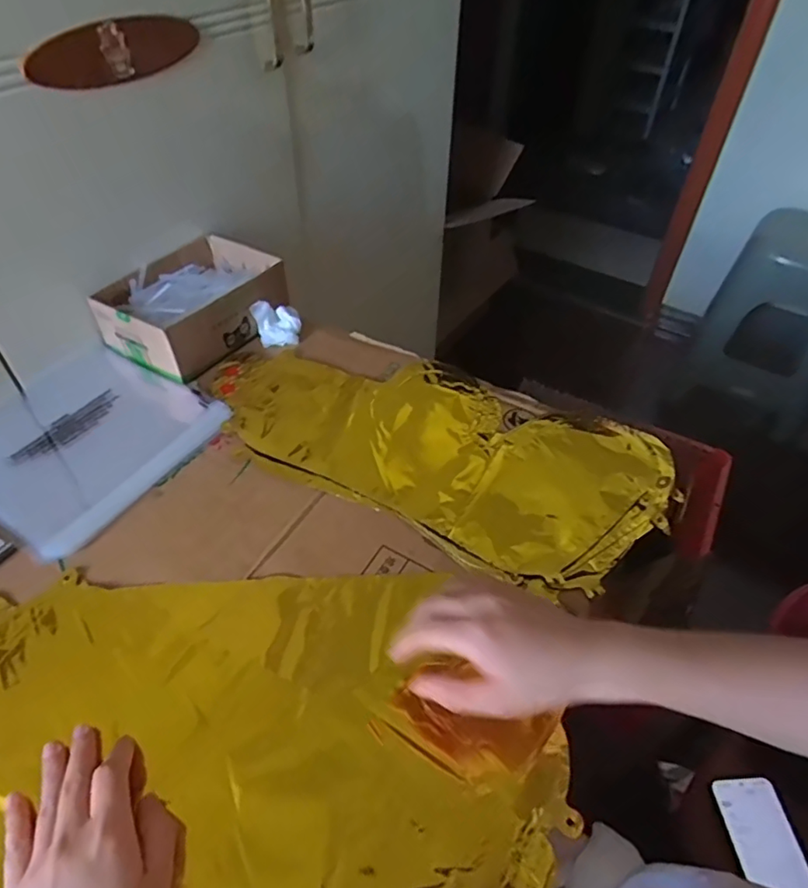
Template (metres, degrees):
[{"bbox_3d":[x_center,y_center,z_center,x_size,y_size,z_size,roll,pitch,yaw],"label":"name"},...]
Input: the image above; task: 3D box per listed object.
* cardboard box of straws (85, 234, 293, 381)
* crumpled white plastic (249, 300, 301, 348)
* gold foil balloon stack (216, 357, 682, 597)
[{"bbox_3d":[-0.237,-0.162,0.659,0.130,0.068,0.186,27,51,22],"label":"cardboard box of straws"},{"bbox_3d":[-0.148,-0.143,0.666,0.055,0.036,0.049,-11,48,-12],"label":"crumpled white plastic"},{"bbox_3d":[0.022,-0.005,0.562,0.449,0.011,0.210,20,49,16],"label":"gold foil balloon stack"}]

